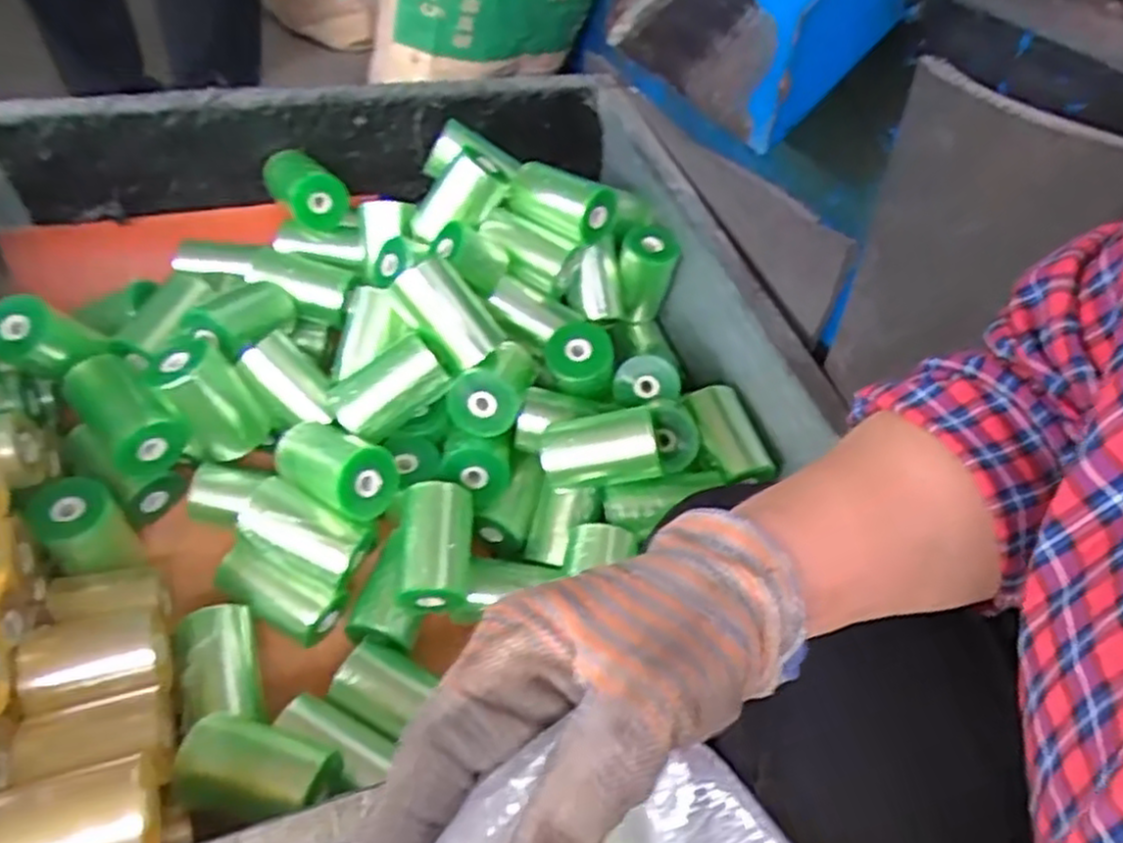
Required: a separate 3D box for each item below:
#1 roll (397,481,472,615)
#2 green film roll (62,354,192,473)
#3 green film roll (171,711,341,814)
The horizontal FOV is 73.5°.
[{"bbox_3d":[-0.113,0.112,0.679,0.064,0.057,0.108,5,61,-10],"label":"roll"},{"bbox_3d":[-0.417,-0.008,0.716,0.066,0.069,0.113,-31,55,-32],"label":"green film roll"},{"bbox_3d":[-0.223,0.257,0.553,0.114,0.052,0.061,10,44,4],"label":"green film roll"}]

